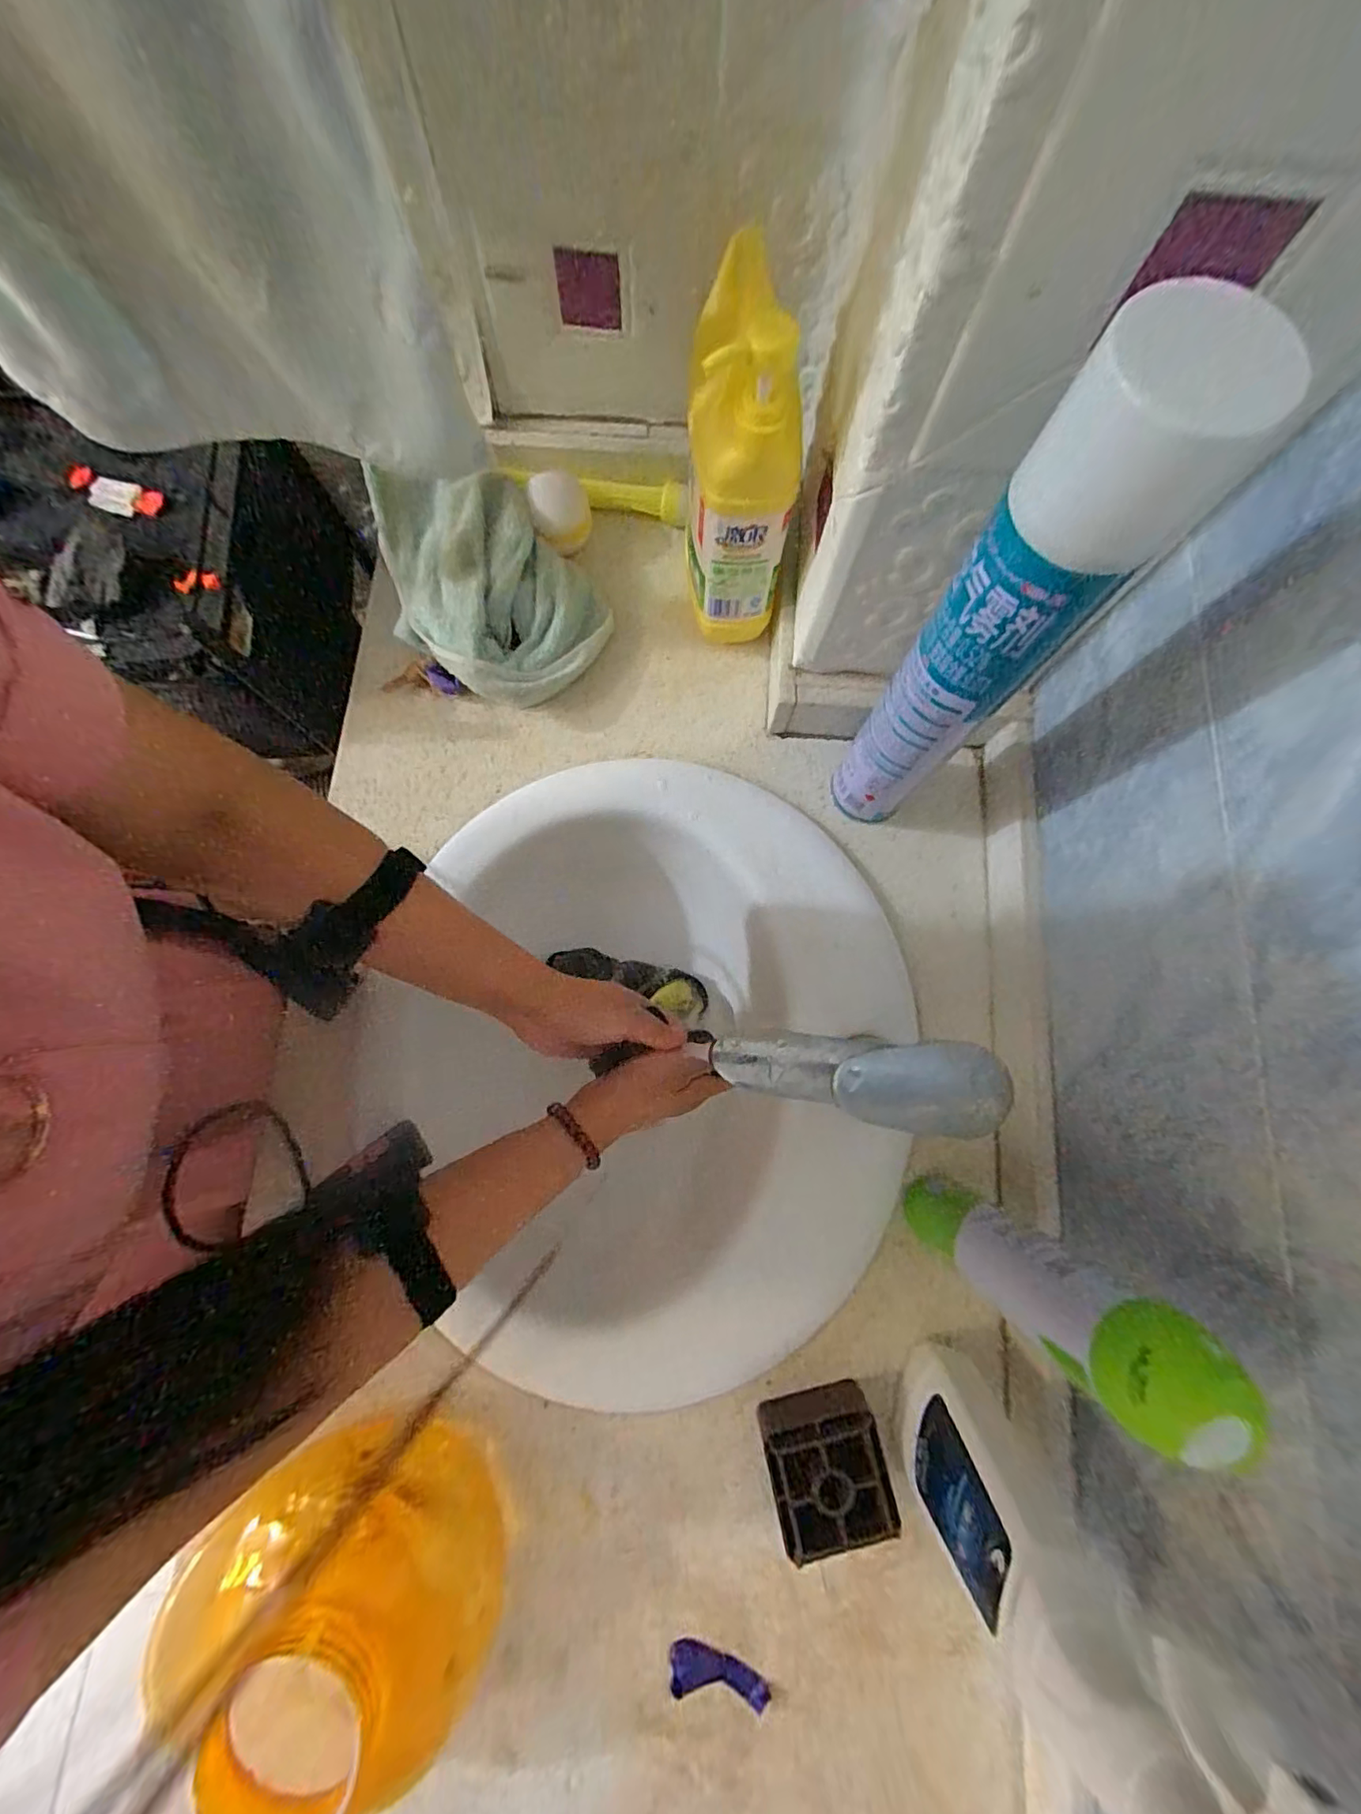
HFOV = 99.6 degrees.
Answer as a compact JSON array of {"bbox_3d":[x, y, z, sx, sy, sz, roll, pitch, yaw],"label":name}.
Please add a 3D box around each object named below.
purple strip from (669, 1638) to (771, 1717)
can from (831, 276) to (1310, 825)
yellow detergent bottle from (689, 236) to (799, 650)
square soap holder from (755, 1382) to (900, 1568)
[{"bbox_3d":[0.027,0.526,0.394,0.070,0.006,0.031,11,80,1],"label":"purple strip"},{"bbox_3d":[0.159,-0.135,0.342,0.066,0.349,0.051,35,80,6],"label":"can"},{"bbox_3d":[0.040,-0.301,0.420,0.075,0.248,0.089,0,80,-1],"label":"yellow detergent bottle"},{"bbox_3d":[0.101,0.391,0.399,0.076,0.043,0.077,-10,80,-3],"label":"square soap holder"}]

